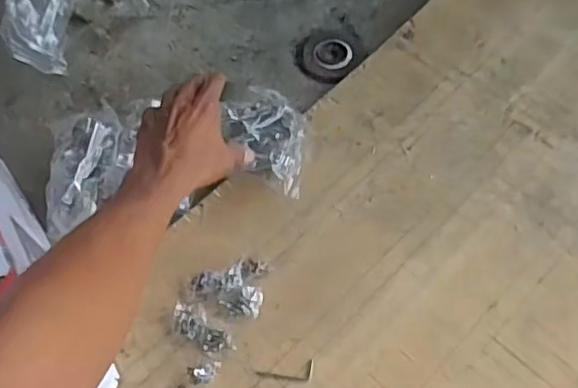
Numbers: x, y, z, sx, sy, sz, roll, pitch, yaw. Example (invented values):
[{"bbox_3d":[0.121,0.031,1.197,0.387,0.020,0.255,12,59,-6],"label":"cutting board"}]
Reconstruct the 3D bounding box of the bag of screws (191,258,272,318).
[{"bbox_3d":[-0.059,0.086,0.577,0.070,0.017,0.055,10,60,9],"label":"bag of screws"}]

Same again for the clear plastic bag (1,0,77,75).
[{"bbox_3d":[-0.300,-0.225,0.728,0.048,0.100,0.140,8,60,7],"label":"clear plastic bag"}]

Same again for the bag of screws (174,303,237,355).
[{"bbox_3d":[-0.083,0.129,0.557,0.069,0.007,0.026,33,66,20],"label":"bag of screws"}]

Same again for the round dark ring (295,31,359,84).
[{"bbox_3d":[0.048,-0.178,0.746,0.078,0.009,0.076,-37,64,-18],"label":"round dark ring"}]

